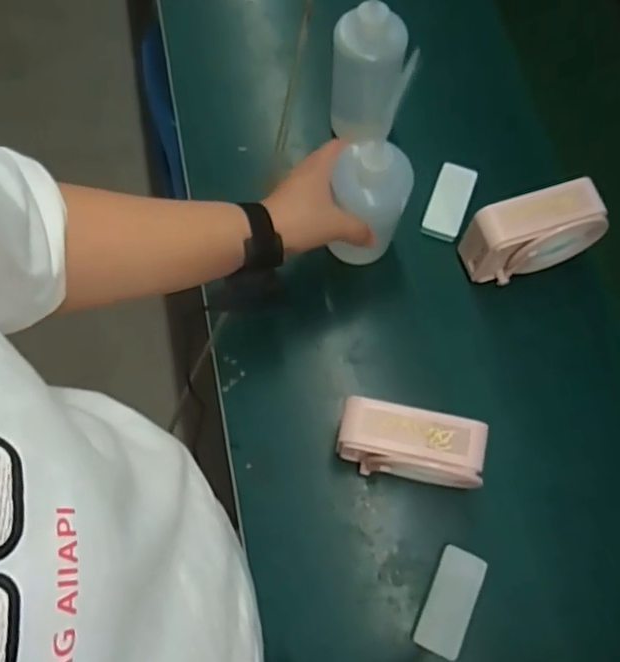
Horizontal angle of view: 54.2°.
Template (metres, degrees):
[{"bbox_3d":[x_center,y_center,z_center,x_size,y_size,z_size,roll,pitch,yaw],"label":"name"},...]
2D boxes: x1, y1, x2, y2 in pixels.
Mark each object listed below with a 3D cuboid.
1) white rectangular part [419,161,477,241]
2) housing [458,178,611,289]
[{"bbox_3d":[0.159,-0.148,0.691,0.042,0.012,0.087,20,82,7],"label":"white rectangular part"},{"bbox_3d":[0.226,-0.098,0.623,0.128,0.093,0.053,-14,70,-6],"label":"housing"}]

